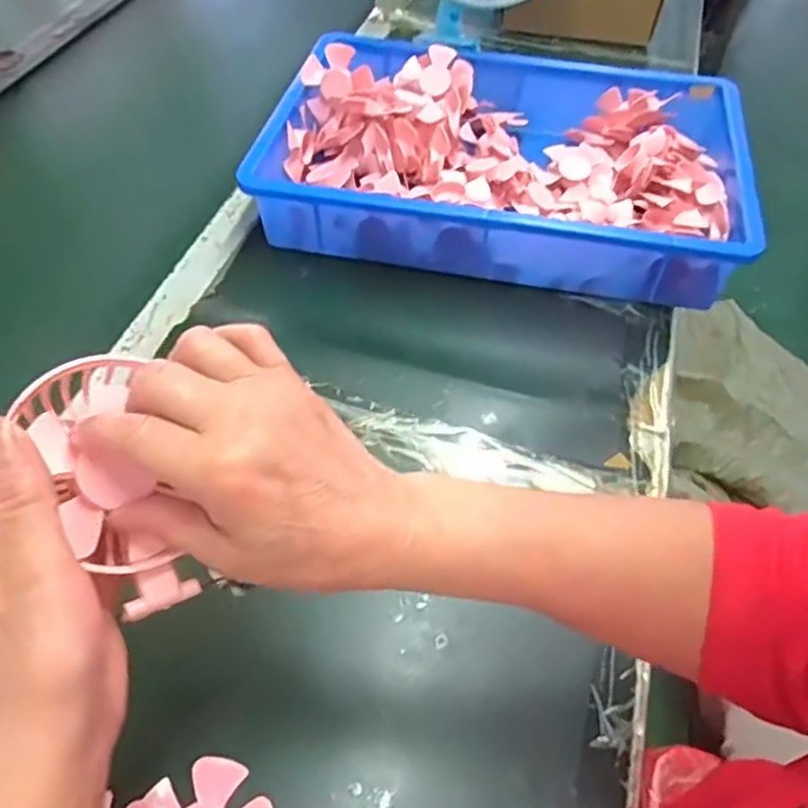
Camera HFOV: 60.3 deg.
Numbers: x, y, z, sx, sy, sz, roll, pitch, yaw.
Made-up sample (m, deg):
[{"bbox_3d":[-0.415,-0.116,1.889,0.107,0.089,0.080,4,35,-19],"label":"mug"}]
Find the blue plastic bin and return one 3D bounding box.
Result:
[{"bbox_3d":[0.096,-0.240,0.671,0.425,0.085,0.277,12,53,6],"label":"blue plastic bin"}]

